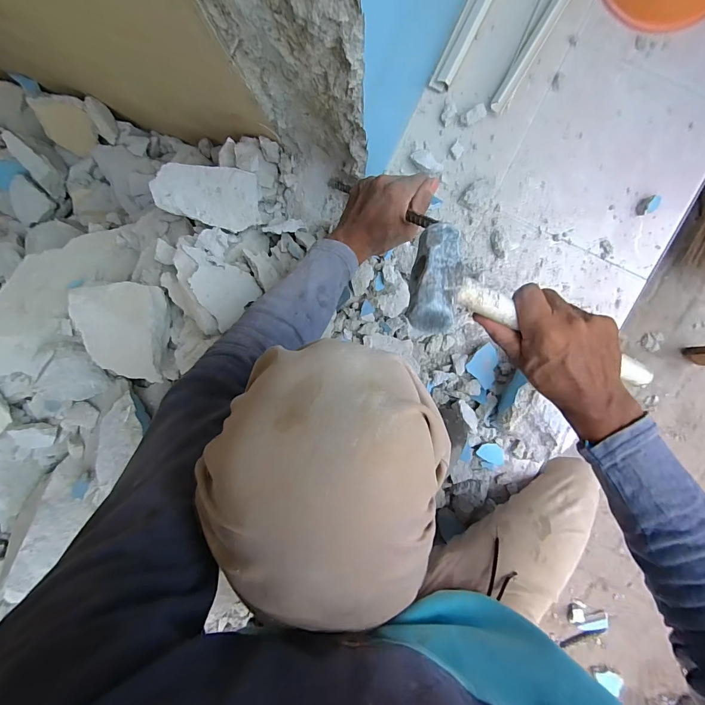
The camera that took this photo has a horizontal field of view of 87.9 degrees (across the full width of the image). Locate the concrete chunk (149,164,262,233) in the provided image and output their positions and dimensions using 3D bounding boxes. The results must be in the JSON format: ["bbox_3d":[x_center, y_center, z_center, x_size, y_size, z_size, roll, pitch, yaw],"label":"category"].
[{"bbox_3d":[-0.224,-0.239,0.562,0.149,0.038,0.090,4,95,4],"label":"concrete chunk"}]

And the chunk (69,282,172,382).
[{"bbox_3d":[-0.351,-0.031,0.572,0.120,0.082,0.148,-1,94,5],"label":"chunk"}]

